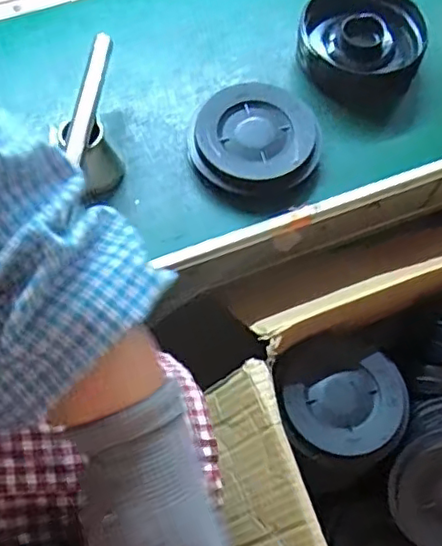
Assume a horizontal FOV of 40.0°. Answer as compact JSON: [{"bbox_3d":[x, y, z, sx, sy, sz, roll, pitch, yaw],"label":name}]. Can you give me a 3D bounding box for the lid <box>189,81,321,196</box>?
[{"bbox_3d":[0.030,-0.122,0.562,0.115,0.032,0.106,1,63,-2],"label":"lid"}]

